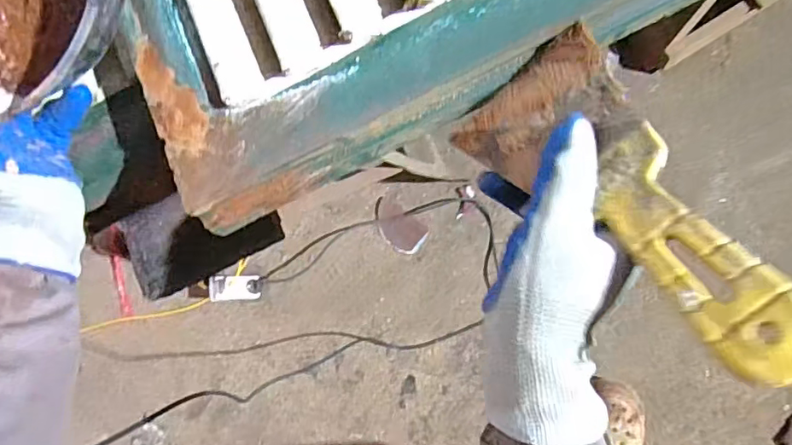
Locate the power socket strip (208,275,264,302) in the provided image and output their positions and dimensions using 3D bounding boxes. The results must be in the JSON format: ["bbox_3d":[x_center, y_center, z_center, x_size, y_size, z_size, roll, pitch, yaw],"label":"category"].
[{"bbox_3d":[-0.345,0.144,1.202,0.122,0.033,0.056,4,90,-38],"label":"power socket strip"}]

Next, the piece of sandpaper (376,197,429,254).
[{"bbox_3d":[0.003,0.010,1.205,0.132,0.006,0.081,35,99,7],"label":"piece of sandpaper"}]

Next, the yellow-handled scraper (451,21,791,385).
[{"bbox_3d":[0.105,-0.015,0.257,0.080,0.021,0.197,-33,51,5],"label":"yellow-handled scraper"}]

